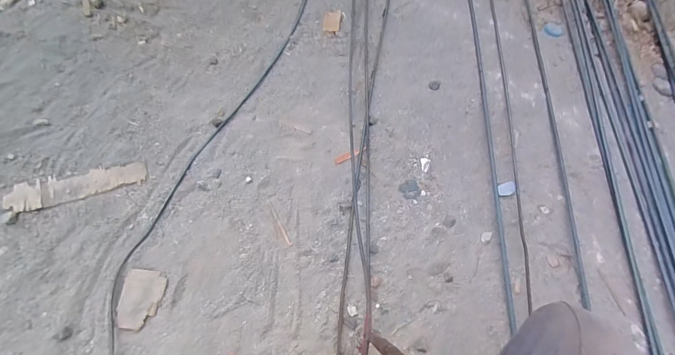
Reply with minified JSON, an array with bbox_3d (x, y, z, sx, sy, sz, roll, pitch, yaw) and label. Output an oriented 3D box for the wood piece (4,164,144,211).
[{"bbox_3d":[-0.537,0.016,0.725,0.258,0.004,0.059,-15,72,-17],"label":"wood piece"}]

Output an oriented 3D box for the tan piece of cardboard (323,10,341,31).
[{"bbox_3d":[-0.015,-0.435,0.962,0.044,0.004,0.076,7,68,0],"label":"tan piece of cardboard"}]

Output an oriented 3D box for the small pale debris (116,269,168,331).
[{"bbox_3d":[-0.368,0.227,0.650,0.073,0.009,0.103,7,62,-5],"label":"small pale debris"}]

